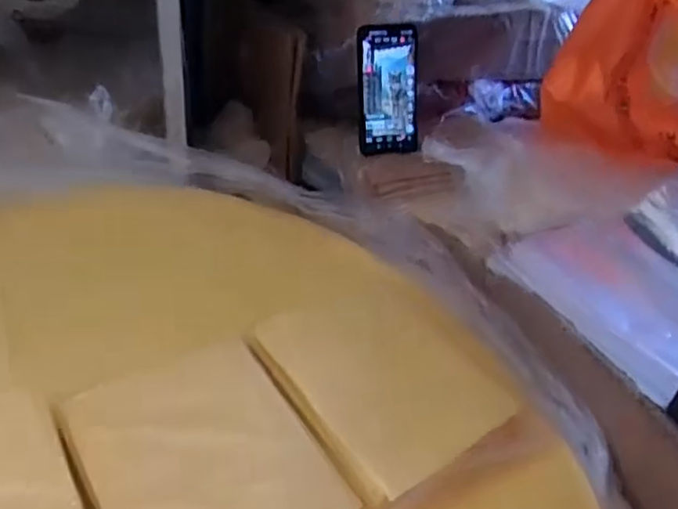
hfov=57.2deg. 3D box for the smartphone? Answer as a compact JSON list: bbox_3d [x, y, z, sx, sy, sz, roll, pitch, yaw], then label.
[{"bbox_3d":[0.062,-0.203,0.770,0.077,0.153,0.009,-6,16,-12],"label":"smartphone"}]

